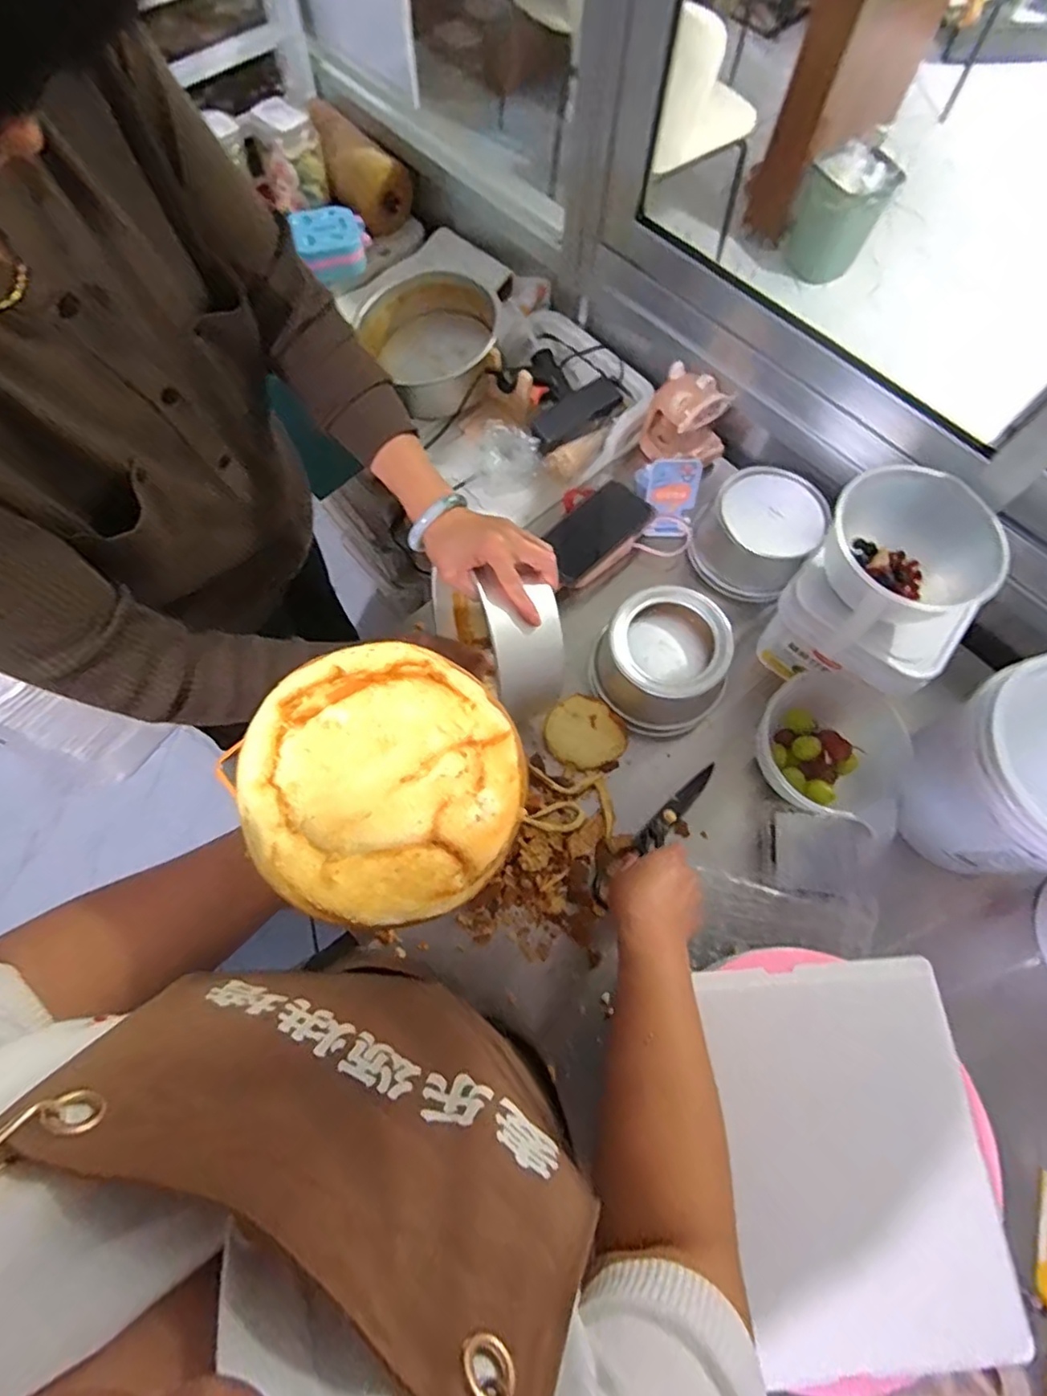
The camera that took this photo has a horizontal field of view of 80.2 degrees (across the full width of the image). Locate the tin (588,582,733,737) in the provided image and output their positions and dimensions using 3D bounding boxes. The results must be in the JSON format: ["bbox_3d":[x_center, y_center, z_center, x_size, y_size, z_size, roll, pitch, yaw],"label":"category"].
[{"bbox_3d":[0.160,-0.040,0.714,0.145,0.087,0.143,0,69,-1],"label":"tin"}]

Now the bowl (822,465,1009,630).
[{"bbox_3d":[0.378,-0.136,0.615,0.145,0.082,0.139,0,69,-1],"label":"bowl"}]

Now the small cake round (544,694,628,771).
[{"bbox_3d":[0.071,0.041,0.726,0.079,0.019,0.089,-40,75,-15],"label":"small cake round"}]

